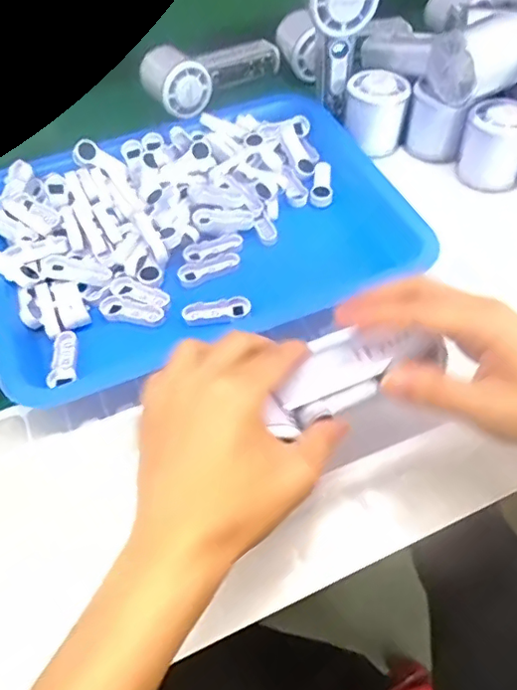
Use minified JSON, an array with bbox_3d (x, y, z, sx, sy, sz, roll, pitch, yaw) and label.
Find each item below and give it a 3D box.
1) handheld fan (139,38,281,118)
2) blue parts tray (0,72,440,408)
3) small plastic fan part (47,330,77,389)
[{"bbox_3d":[-0.050,-0.293,0.570,0.161,0.061,0.043,-36,60,-20],"label":"handheld fan"},{"bbox_3d":[-0.059,-0.106,0.457,0.320,0.043,0.250,-21,55,-11],"label":"blue parts tray"},{"bbox_3d":[-0.140,0.010,0.394,0.019,0.005,0.044,-10,54,-3],"label":"small plastic fan part"}]

